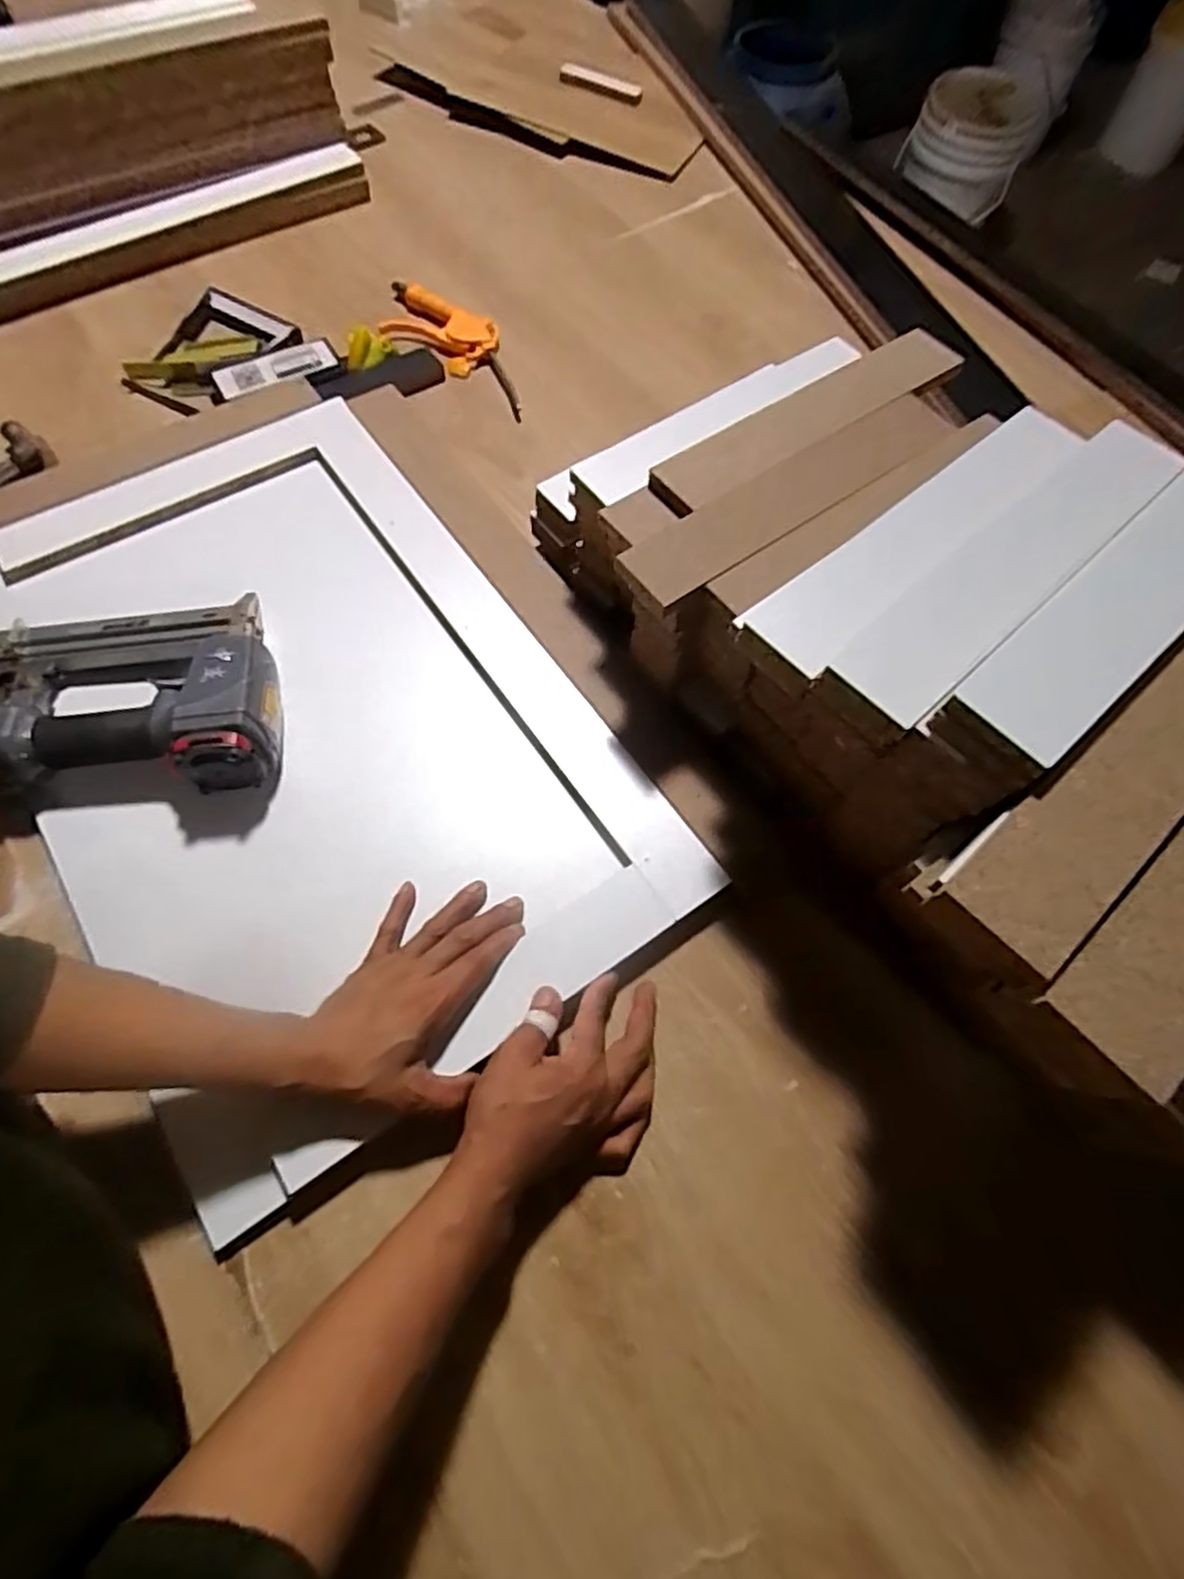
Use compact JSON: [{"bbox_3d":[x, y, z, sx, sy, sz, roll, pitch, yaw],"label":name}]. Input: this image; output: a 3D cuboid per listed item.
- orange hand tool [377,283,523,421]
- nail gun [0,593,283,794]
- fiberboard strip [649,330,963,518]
[{"bbox_3d":[-0.147,-0.479,0.748,0.229,0.020,0.085,37,69,15],"label":"orange hand tool"},{"bbox_3d":[-0.359,-0.077,0.520,0.263,0.072,0.160,0,65,-2],"label":"nail gun"},{"bbox_3d":[0.161,-0.276,0.522,0.275,0.013,0.051,-33,70,-17],"label":"fiberboard strip"}]

